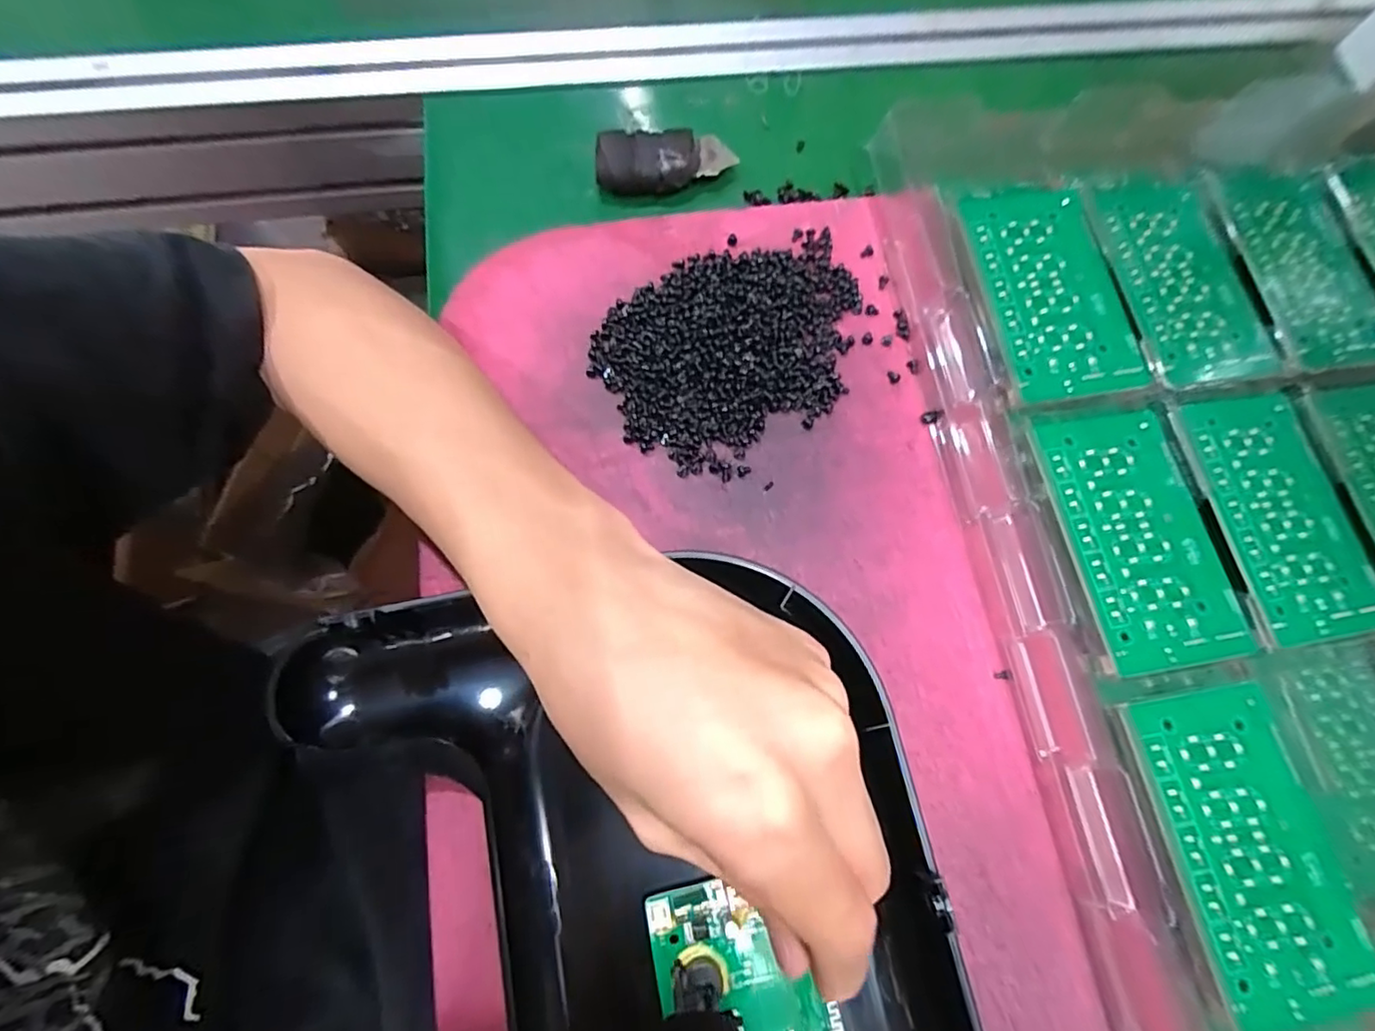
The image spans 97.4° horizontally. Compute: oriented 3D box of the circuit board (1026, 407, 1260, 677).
[{"bbox_3d":[0.186,0.006,0.249,0.061,0.004,0.106,-8,73,-5],"label":"circuit board"}]

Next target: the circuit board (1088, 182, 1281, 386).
[{"bbox_3d":[0.233,-0.114,0.288,0.064,0.004,0.108,-6,74,-6],"label":"circuit board"}]

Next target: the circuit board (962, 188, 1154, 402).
[{"bbox_3d":[0.166,-0.105,0.278,0.057,0.004,0.109,-9,75,-1],"label":"circuit board"}]

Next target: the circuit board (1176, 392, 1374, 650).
[{"bbox_3d":[0.254,-0.001,0.258,0.061,0.008,0.105,-8,77,-6],"label":"circuit board"}]

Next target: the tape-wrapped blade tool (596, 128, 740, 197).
[{"bbox_3d":[-0.012,-0.184,0.316,0.069,0.021,0.030,1,76,-4],"label":"tape-wrapped blade tool"}]

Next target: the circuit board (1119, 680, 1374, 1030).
[{"bbox_3d":[0.204,0.119,0.218,0.058,0.004,0.106,-9,73,-6],"label":"circuit board"}]

